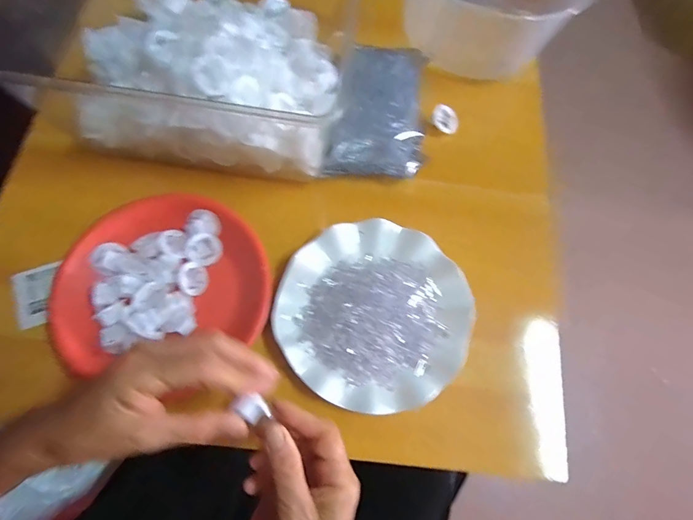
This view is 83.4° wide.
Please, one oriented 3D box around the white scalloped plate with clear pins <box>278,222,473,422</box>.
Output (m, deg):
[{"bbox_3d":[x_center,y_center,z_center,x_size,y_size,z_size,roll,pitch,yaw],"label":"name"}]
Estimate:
[{"bbox_3d":[0.028,0.049,0.377,0.177,0.018,0.179,2,72,-5],"label":"white scalloped plate with clear pins"}]

